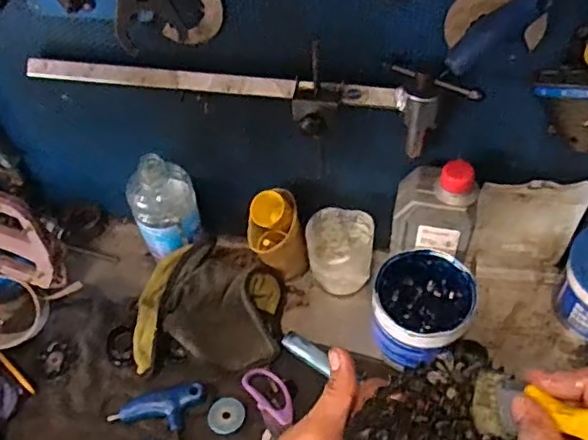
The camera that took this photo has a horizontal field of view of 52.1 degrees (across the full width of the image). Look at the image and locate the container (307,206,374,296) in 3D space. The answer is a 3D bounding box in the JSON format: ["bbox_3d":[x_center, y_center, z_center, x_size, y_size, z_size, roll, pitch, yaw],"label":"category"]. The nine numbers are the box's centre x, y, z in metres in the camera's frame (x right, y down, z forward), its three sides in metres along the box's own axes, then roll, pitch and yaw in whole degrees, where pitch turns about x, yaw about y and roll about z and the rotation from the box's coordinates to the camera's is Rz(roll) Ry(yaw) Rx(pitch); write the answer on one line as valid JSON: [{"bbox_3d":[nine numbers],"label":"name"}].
[{"bbox_3d":[0.052,0.037,0.677,0.072,0.088,0.058,-2,50,4],"label":"container"}]

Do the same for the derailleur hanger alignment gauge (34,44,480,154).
[{"bbox_3d":[-0.053,-0.109,0.567,0.423,0.099,0.048,5,51,11],"label":"derailleur hanger alignment gauge"}]

